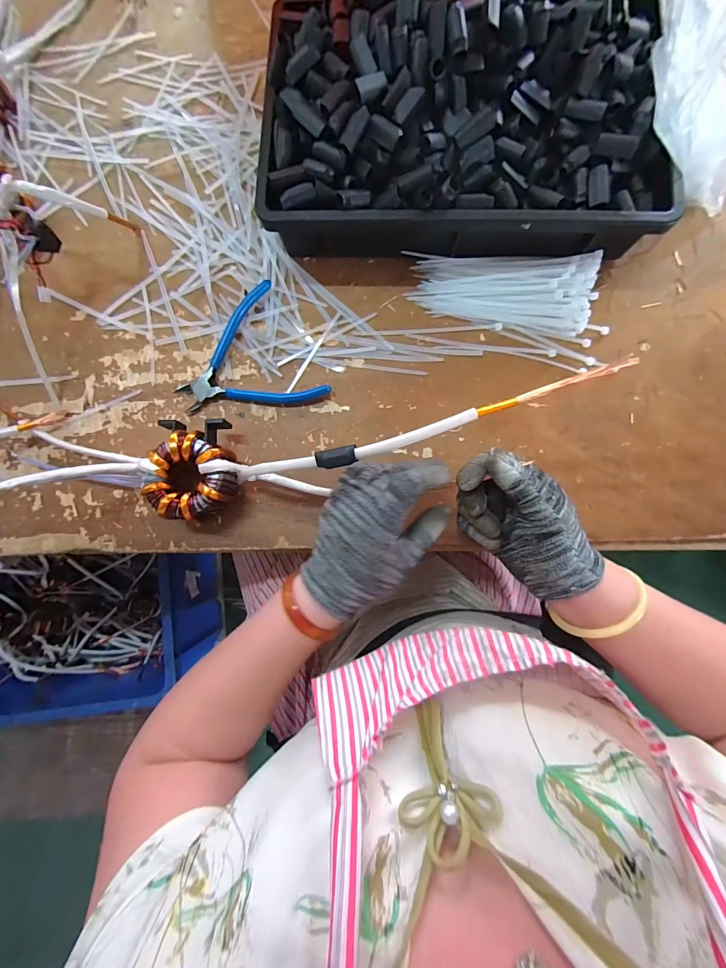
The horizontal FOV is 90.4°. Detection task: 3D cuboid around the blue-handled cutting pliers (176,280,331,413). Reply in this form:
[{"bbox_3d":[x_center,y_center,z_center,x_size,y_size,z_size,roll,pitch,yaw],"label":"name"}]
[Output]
[{"bbox_3d":[-0.121,-0.115,0.364,0.133,0.014,0.128,-32,83,-2],"label":"blue-handled cutting pliers"}]

